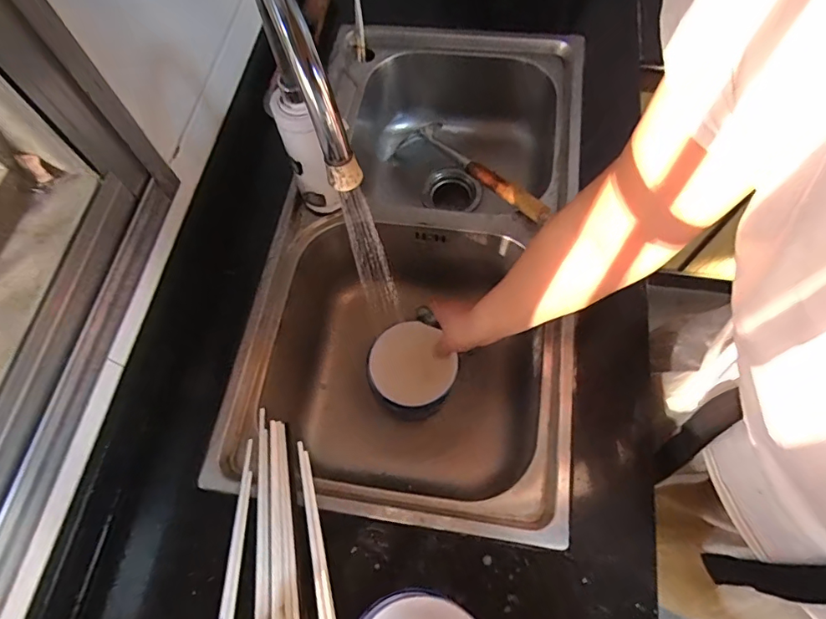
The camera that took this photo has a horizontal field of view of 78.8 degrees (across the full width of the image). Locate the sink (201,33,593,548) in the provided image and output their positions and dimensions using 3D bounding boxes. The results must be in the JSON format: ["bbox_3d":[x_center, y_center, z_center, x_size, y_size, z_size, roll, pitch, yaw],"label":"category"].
[{"bbox_3d":[0.018,-0.066,0.767,0.388,0.229,0.727,7,66,6],"label":"sink"}]

